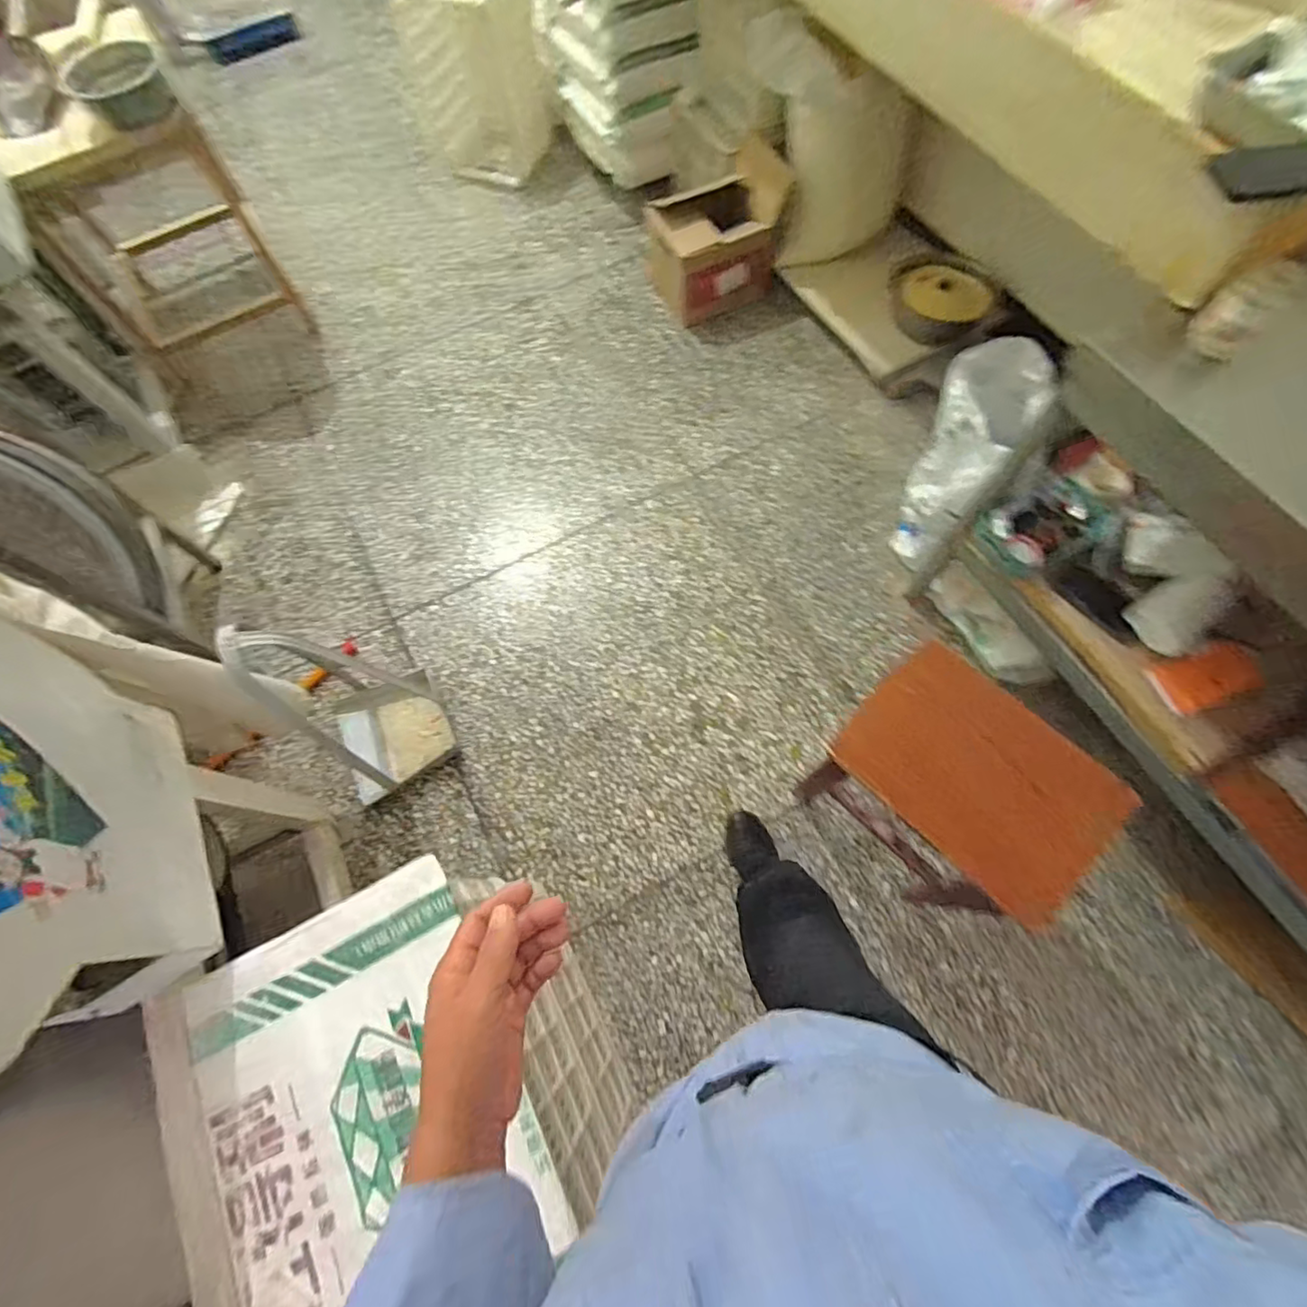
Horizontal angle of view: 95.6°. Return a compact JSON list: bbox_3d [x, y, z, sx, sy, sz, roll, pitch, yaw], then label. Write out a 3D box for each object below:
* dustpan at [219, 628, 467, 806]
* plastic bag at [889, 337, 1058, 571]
[{"bbox_3d":[-0.607,0.093,1.158,0.243,0.584,0.262,-26,70,-8],"label":"dustpan"},{"bbox_3d":[0.679,-0.449,1.353,0.186,0.482,0.321,30,73,13],"label":"plastic bag"}]

